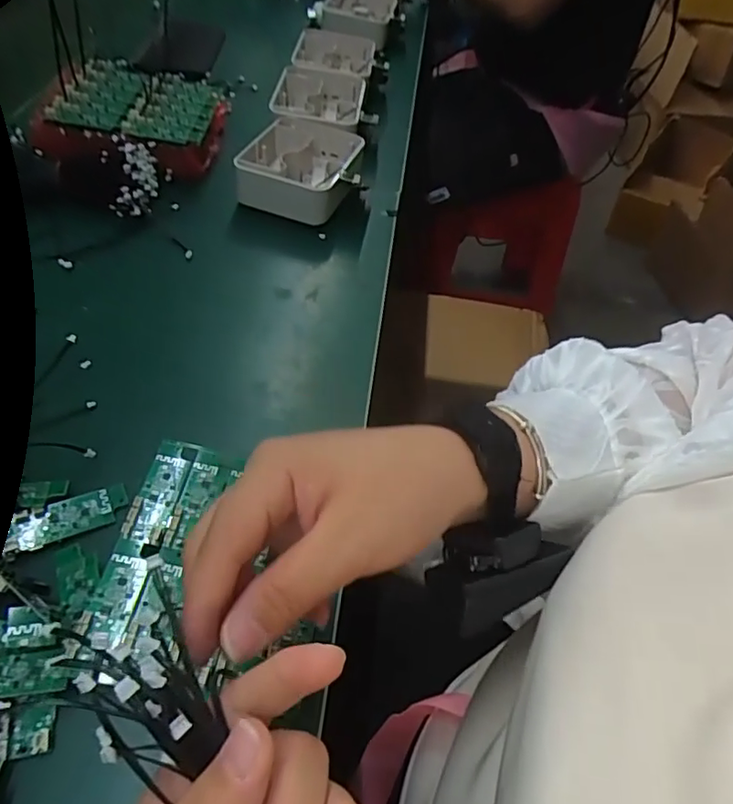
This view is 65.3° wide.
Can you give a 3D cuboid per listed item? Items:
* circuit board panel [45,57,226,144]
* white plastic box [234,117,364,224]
[{"bbox_3d":[-0.226,-0.306,0.576,0.140,0.024,0.114,4,51,-3],"label":"circuit board panel"},{"bbox_3d":[-0.064,-0.234,0.586,0.108,0.050,0.132,16,52,7],"label":"white plastic box"}]

